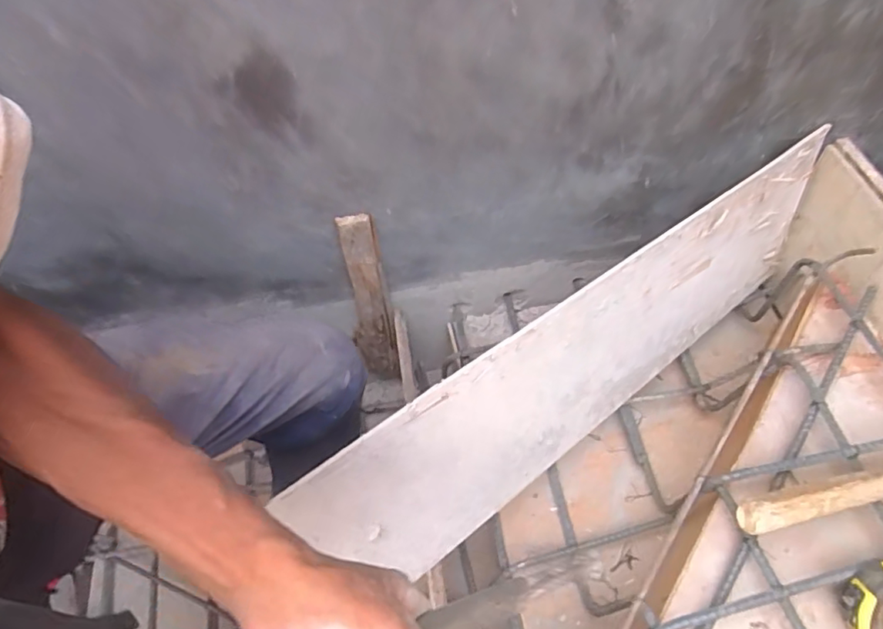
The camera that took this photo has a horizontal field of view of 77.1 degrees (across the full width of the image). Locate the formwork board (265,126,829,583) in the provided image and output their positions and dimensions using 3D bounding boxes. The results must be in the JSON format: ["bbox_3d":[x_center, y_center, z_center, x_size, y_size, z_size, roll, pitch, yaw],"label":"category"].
[{"bbox_3d":[0.215,0.065,0.758,0.844,0.296,0.022,-34,44,-17],"label":"formwork board"}]

